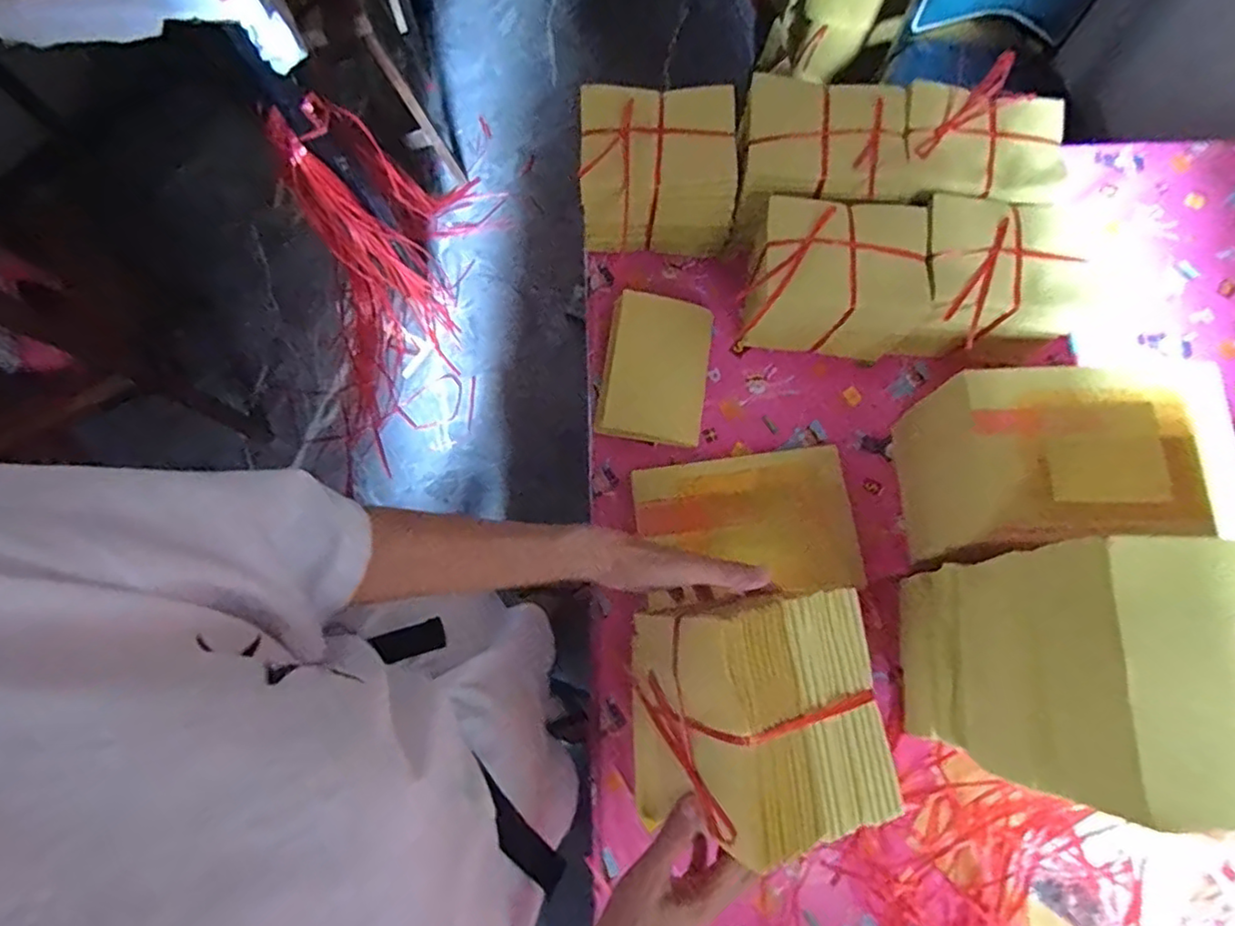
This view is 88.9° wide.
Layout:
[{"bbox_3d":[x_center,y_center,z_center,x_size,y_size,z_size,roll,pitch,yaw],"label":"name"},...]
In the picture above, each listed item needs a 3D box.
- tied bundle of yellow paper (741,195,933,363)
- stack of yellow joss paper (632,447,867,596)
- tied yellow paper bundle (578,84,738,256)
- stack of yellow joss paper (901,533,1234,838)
[{"bbox_3d":[0.226,-0.195,0.690,0.178,0.131,0.127,2,77,0],"label":"tied bundle of yellow paper"},{"bbox_3d":[0.140,0.071,0.686,0.227,0.027,0.152,-7,77,-2],"label":"stack of yellow joss paper"},{"bbox_3d":[0.043,-0.324,0.707,0.165,0.121,0.124,-3,77,-1],"label":"tied yellow paper bundle"},{"bbox_3d":[0.408,0.158,0.503,0.236,0.296,0.159,1,77,0],"label":"stack of yellow joss paper"}]

